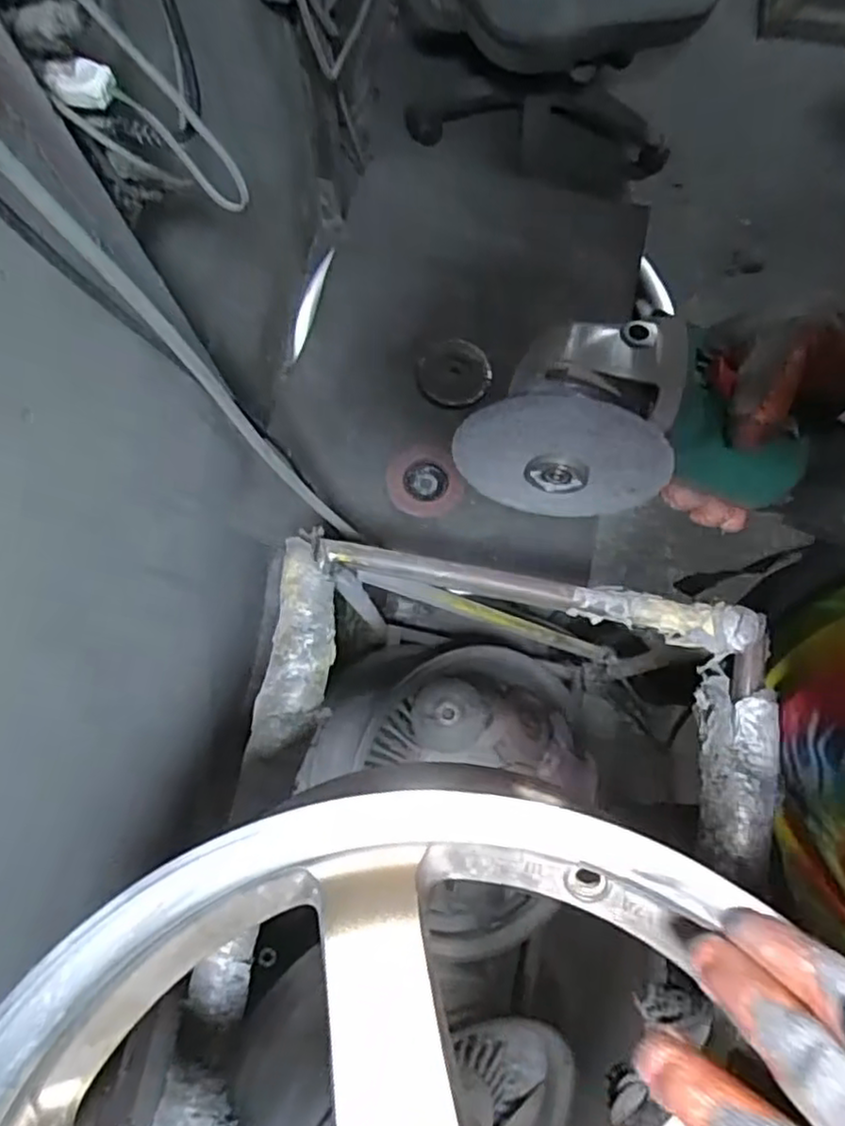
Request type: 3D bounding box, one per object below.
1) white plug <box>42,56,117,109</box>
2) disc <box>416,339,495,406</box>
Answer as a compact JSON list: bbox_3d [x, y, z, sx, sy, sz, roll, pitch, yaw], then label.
[{"bbox_3d":[-0.235,-0.330,0.471,0.046,0.016,0.029,-4,78,-1],"label":"white plug"},{"bbox_3d":[0.041,-0.245,0.887,0.094,0.009,0.094,0,78,0],"label":"disc"}]

